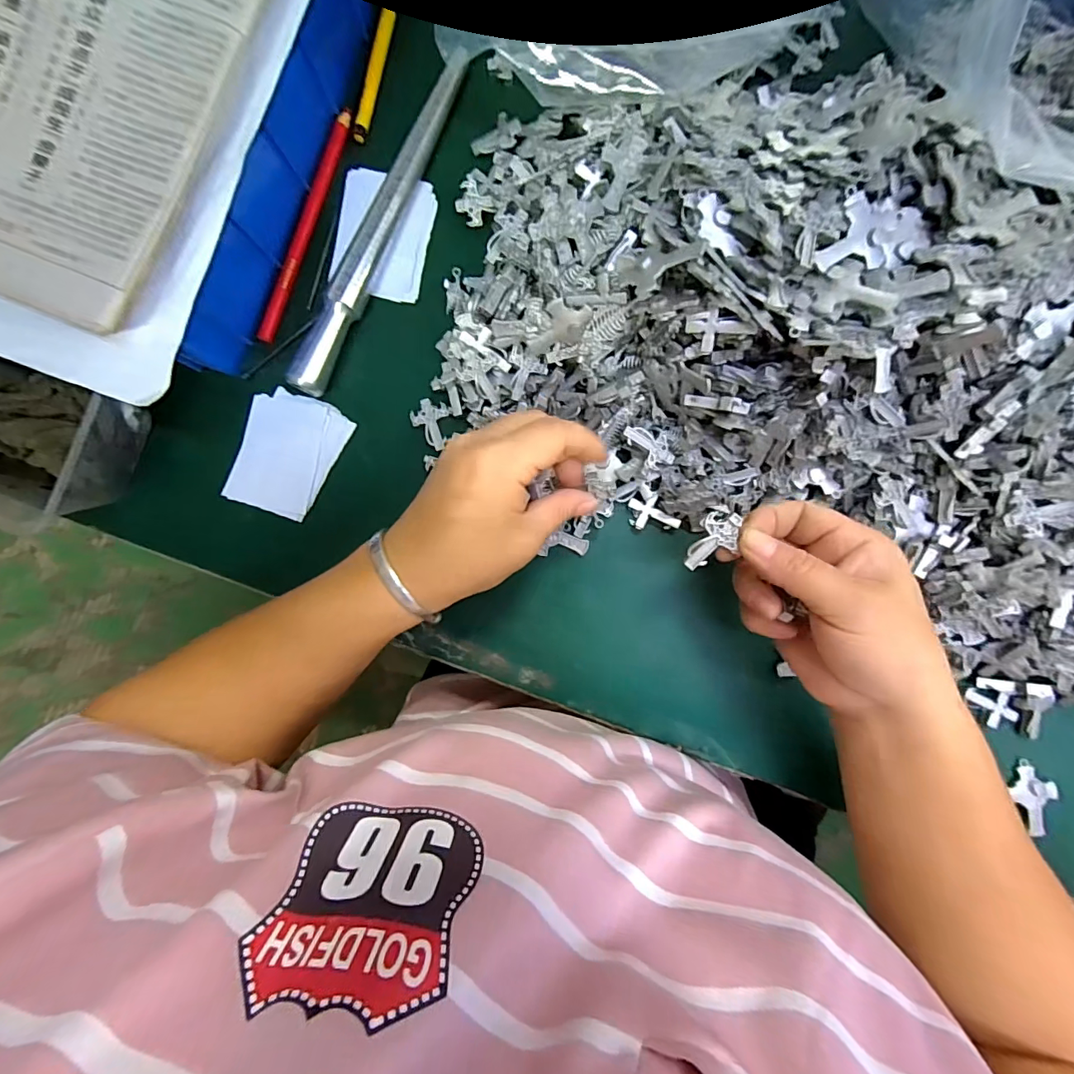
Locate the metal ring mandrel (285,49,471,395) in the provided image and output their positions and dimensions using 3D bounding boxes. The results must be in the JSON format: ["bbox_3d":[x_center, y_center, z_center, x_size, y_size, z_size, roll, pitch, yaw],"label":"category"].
[{"bbox_3d":[-0.100,-0.202,0.305,0.017,0.020,0.237,25,89,2],"label":"metal ring mandrel"}]

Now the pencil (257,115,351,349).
[{"bbox_3d":[-0.152,-0.204,0.313,0.011,0.006,0.158,19,89,2],"label":"pencil"}]

